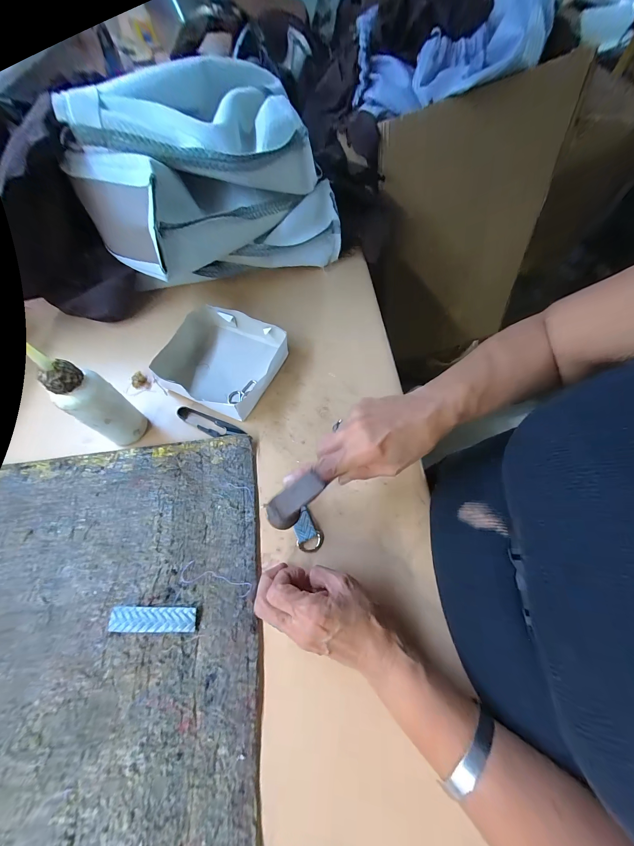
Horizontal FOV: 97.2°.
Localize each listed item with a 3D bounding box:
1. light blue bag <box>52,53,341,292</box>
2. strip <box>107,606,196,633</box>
[{"bbox_3d":[-0.153,-0.335,0.416,0.326,0.197,0.224,-31,68,-17],"label":"light blue bag"},{"bbox_3d":[-0.149,0.178,0.254,0.076,0.004,0.020,1,70,0],"label":"strip"}]

